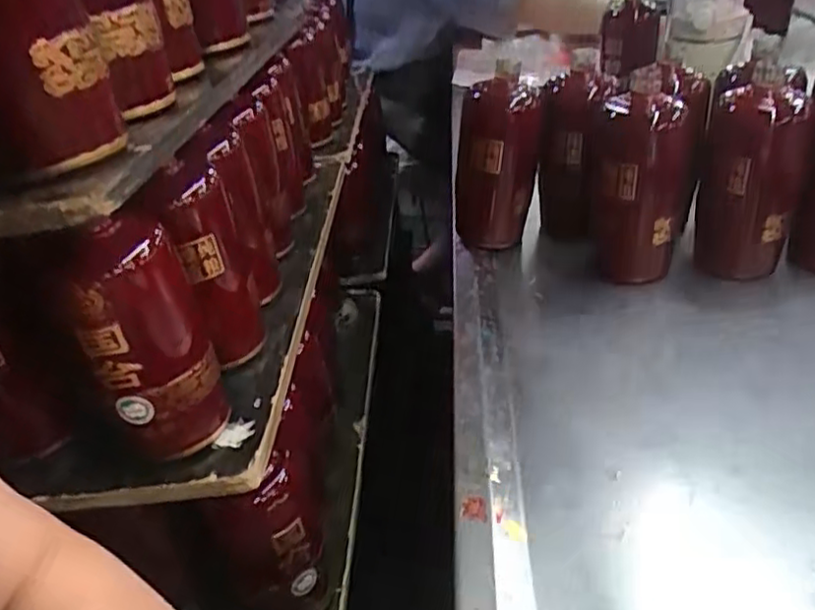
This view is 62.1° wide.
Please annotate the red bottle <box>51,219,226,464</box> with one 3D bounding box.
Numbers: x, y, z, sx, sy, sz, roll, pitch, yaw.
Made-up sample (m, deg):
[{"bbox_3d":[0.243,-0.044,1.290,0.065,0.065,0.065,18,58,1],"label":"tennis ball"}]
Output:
[{"bbox_3d":[-0.171,0.026,0.450,0.072,0.164,0.059,-17,32,-11],"label":"red bottle"}]

